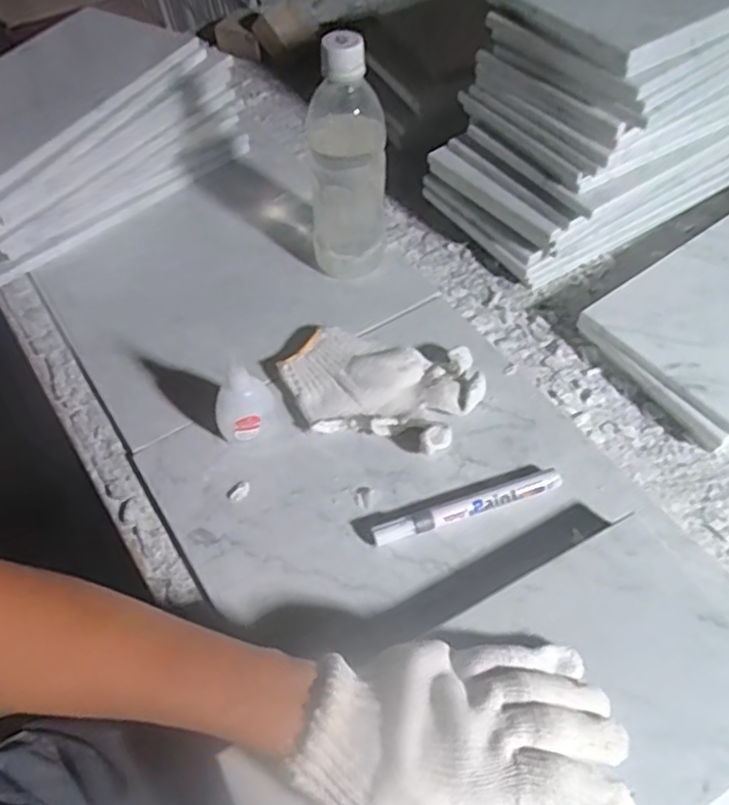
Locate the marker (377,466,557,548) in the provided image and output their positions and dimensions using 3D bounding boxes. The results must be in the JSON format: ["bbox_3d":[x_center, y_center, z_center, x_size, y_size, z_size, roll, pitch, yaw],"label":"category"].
[{"bbox_3d":[0.075,0.076,0.481,0.142,0.016,0.016,-15,55,-12],"label":"marker"}]

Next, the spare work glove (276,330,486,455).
[{"bbox_3d":[0.011,-0.012,0.539,0.156,0.030,0.092,13,54,9],"label":"spare work glove"}]

